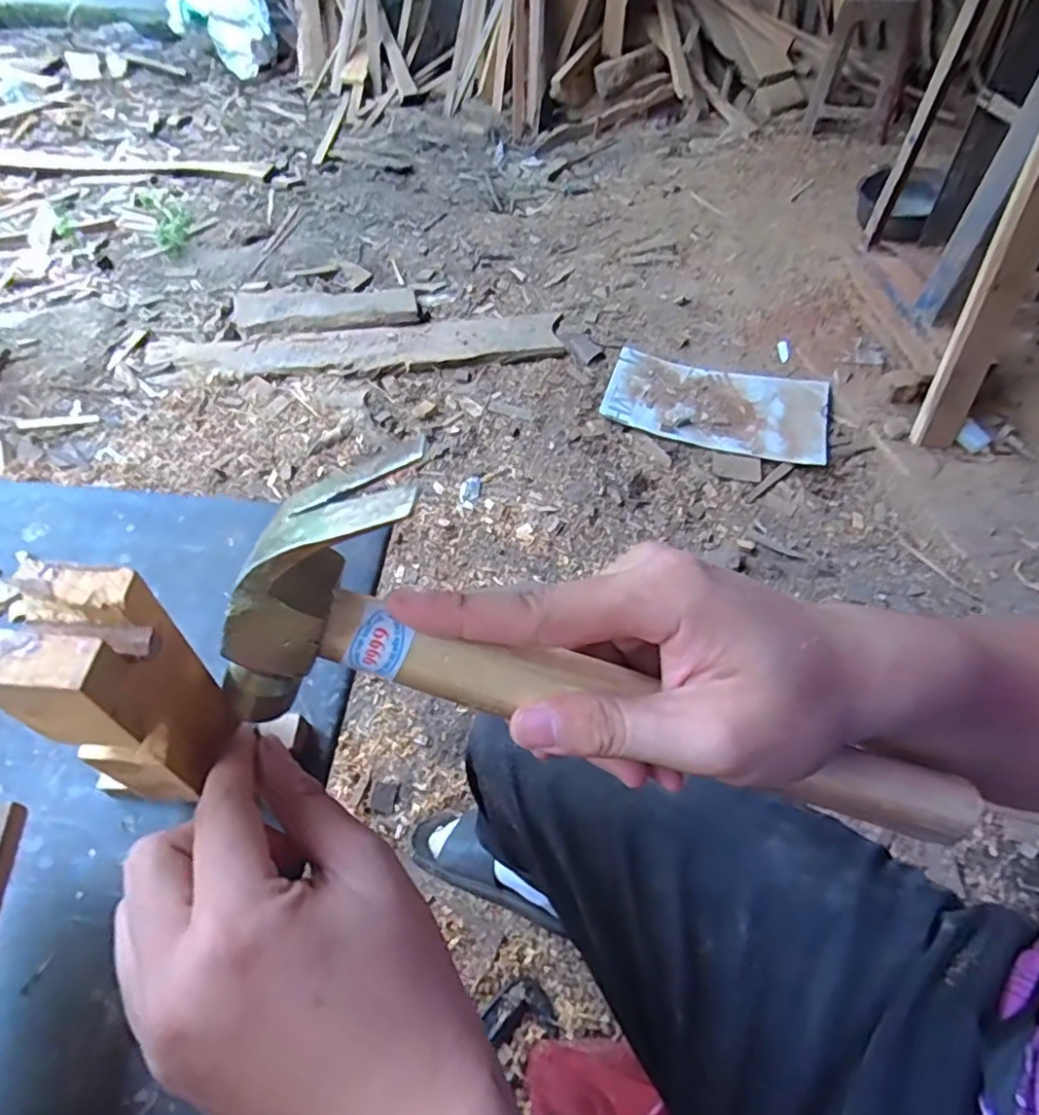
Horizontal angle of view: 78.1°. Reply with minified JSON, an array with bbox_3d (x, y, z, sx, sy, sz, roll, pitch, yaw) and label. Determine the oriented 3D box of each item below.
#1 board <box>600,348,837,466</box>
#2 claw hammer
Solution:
[{"bbox_3d":[0.502,-0.395,1.625,0.544,0.024,0.311,17,54,9],"label":"board"},{"bbox_3d":[0.053,0.052,0.216,0.287,0.086,0.046,22,52,-12],"label":"claw hammer"}]

